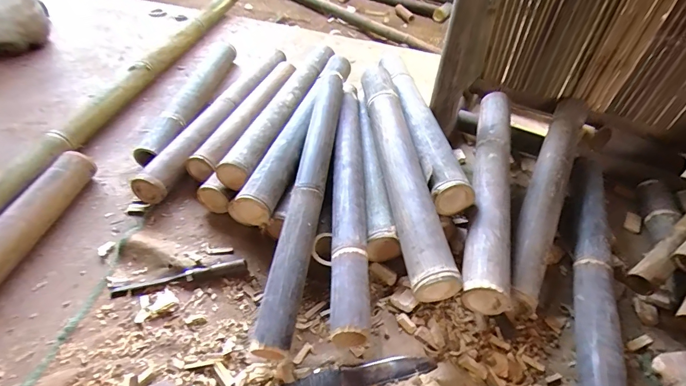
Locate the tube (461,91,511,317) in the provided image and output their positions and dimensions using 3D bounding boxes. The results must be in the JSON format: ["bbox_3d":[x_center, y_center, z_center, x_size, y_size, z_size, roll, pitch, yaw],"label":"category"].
[{"bbox_3d":[0.309,-0.032,0.783,0.072,0.054,0.585,14,47,11],"label":"tube"}]

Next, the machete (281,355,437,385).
[{"bbox_3d":[0.020,0.285,0.592,0.255,0.018,0.041,-10,47,-11],"label":"machete"}]

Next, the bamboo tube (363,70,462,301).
[{"bbox_3d":[0.120,-0.074,0.799,0.081,0.087,0.606,-4,46,-6],"label":"bamboo tube"}]

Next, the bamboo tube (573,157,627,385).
[{"bbox_3d":[0.462,0.145,0.699,0.067,0.057,0.647,18,48,15],"label":"bamboo tube"}]

